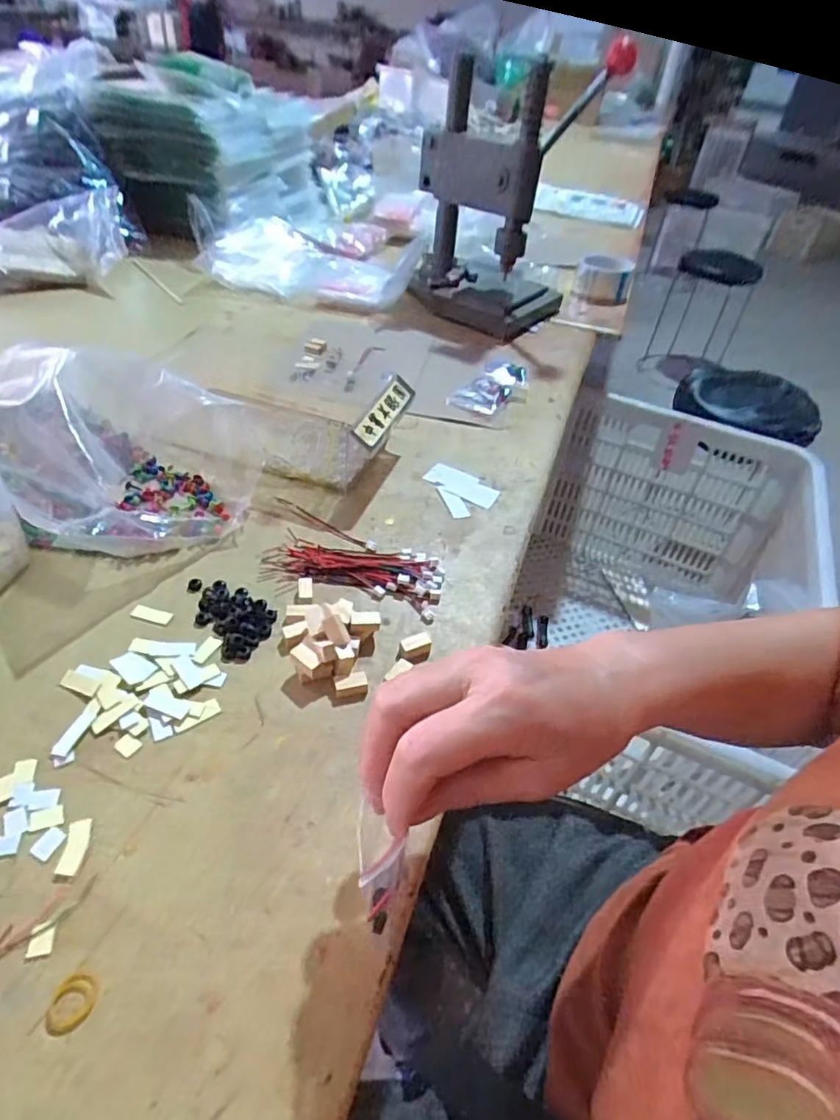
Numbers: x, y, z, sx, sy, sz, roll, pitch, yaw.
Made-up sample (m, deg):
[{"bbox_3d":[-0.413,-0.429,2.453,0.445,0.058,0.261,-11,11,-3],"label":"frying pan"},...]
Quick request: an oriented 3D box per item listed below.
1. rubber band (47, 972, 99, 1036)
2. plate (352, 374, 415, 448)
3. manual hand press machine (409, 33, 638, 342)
[{"bbox_3d":[-0.150,0.191,0.250,0.017,0.004,0.021,18,44,11],"label":"rubber band"},{"bbox_3d":[-0.034,-0.133,0.533,0.027,0.013,0.114,38,44,-10],"label":"plate"},{"bbox_3d":[0.108,-0.516,0.806,0.212,0.302,0.224,27,47,20],"label":"manual hand press machine"}]

